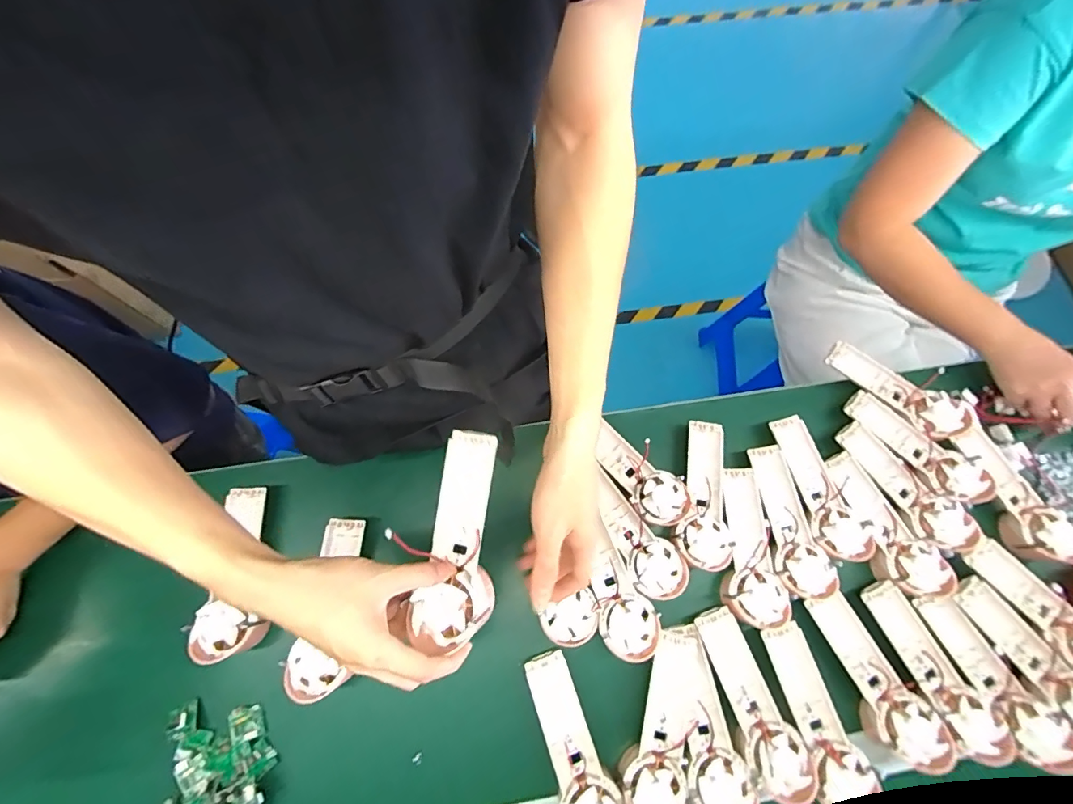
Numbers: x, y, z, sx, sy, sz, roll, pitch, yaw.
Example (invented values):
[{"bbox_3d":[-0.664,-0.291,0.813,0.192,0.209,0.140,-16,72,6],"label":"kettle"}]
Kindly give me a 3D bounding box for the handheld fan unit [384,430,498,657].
[{"bbox_3d":[-0.072,0.114,0.389,0.079,0.033,0.174,8,83,1],"label":"handheld fan unit"}]

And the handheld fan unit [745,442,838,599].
[{"bbox_3d":[0.295,0.133,0.537,0.056,0.029,0.169,-5,72,-3],"label":"handheld fan unit"}]

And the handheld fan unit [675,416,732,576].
[{"bbox_3d":[0.199,0.105,0.543,0.057,0.029,0.172,9,72,2],"label":"handheld fan unit"}]

